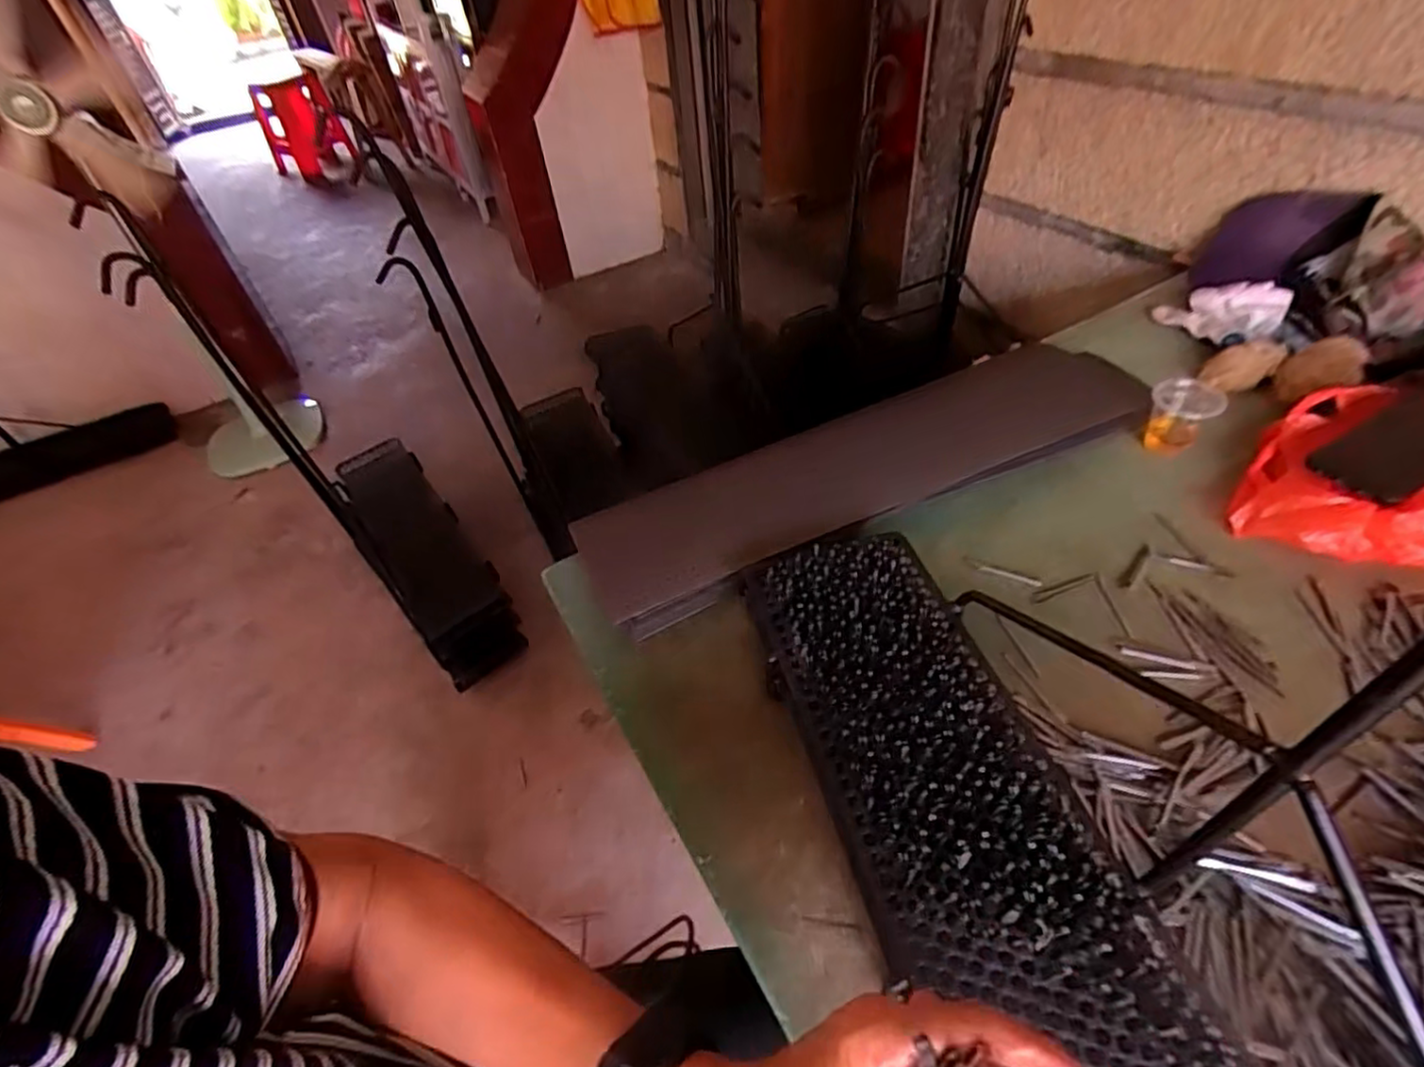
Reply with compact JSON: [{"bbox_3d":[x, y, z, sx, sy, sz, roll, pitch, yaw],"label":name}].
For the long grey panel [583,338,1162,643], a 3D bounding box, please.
[{"bbox_3d":[0.171,-0.075,0.714,0.631,0.043,0.157,-22,48,-14],"label":"long grey panel"}]

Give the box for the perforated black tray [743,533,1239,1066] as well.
[{"bbox_3d":[0.169,0.221,0.358,0.143,0.028,0.587,-13,46,-6],"label":"perforated black tray"}]

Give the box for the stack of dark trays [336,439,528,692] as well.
[{"bbox_3d":[-0.569,0.045,1.335,0.156,0.207,0.524,-31,50,-21],"label":"stack of dark trays"}]

